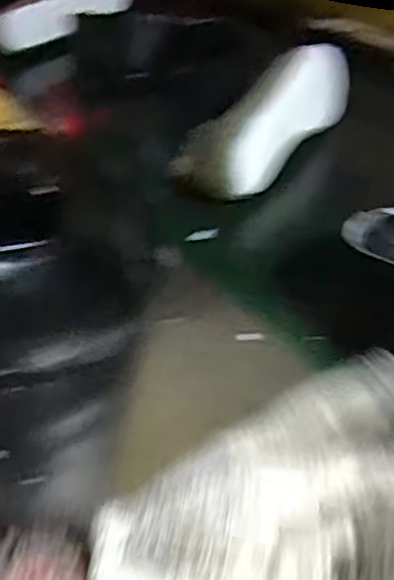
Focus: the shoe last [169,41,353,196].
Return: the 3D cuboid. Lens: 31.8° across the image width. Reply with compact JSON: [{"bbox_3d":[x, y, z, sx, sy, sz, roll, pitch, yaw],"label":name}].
[{"bbox_3d":[0.073,-0.173,0.713,0.088,0.088,0.253,20,46,28],"label":"shoe last"}]

